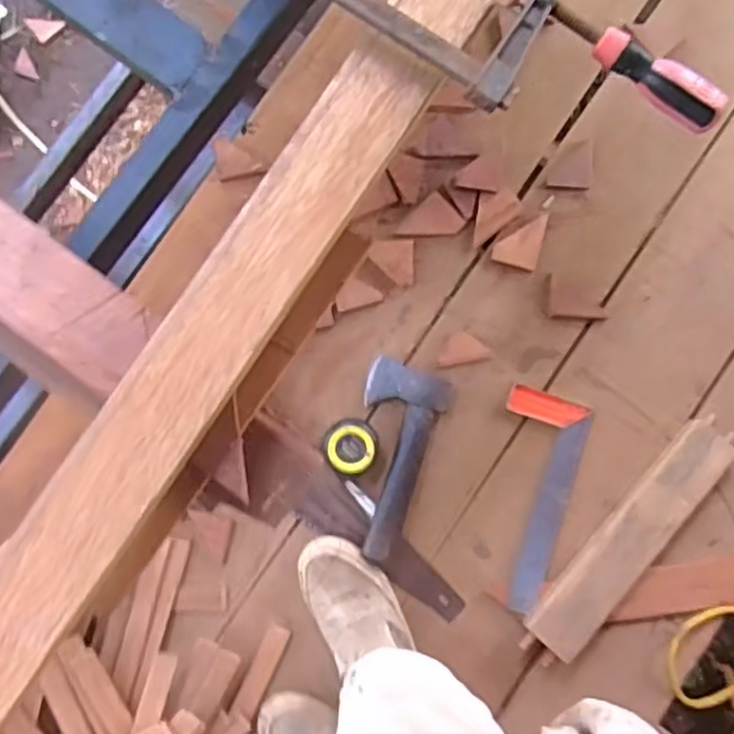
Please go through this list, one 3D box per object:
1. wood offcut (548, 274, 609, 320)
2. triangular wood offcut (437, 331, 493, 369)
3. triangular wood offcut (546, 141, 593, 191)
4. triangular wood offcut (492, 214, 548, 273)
[{"bbox_3d":[0.292,-0.084,1.022,0.099,0.008,0.049,31,87,-3],"label":"wood offcut"},{"bbox_3d":[0.136,-0.026,1.014,0.076,0.005,0.044,-14,90,-4],"label":"triangular wood offcut"},{"bbox_3d":[0.295,-0.292,1.030,0.059,0.006,0.071,8,88,-4],"label":"triangular wood offcut"},{"bbox_3d":[0.219,-0.183,1.027,0.064,0.009,0.078,14,88,-4],"label":"triangular wood offcut"}]

